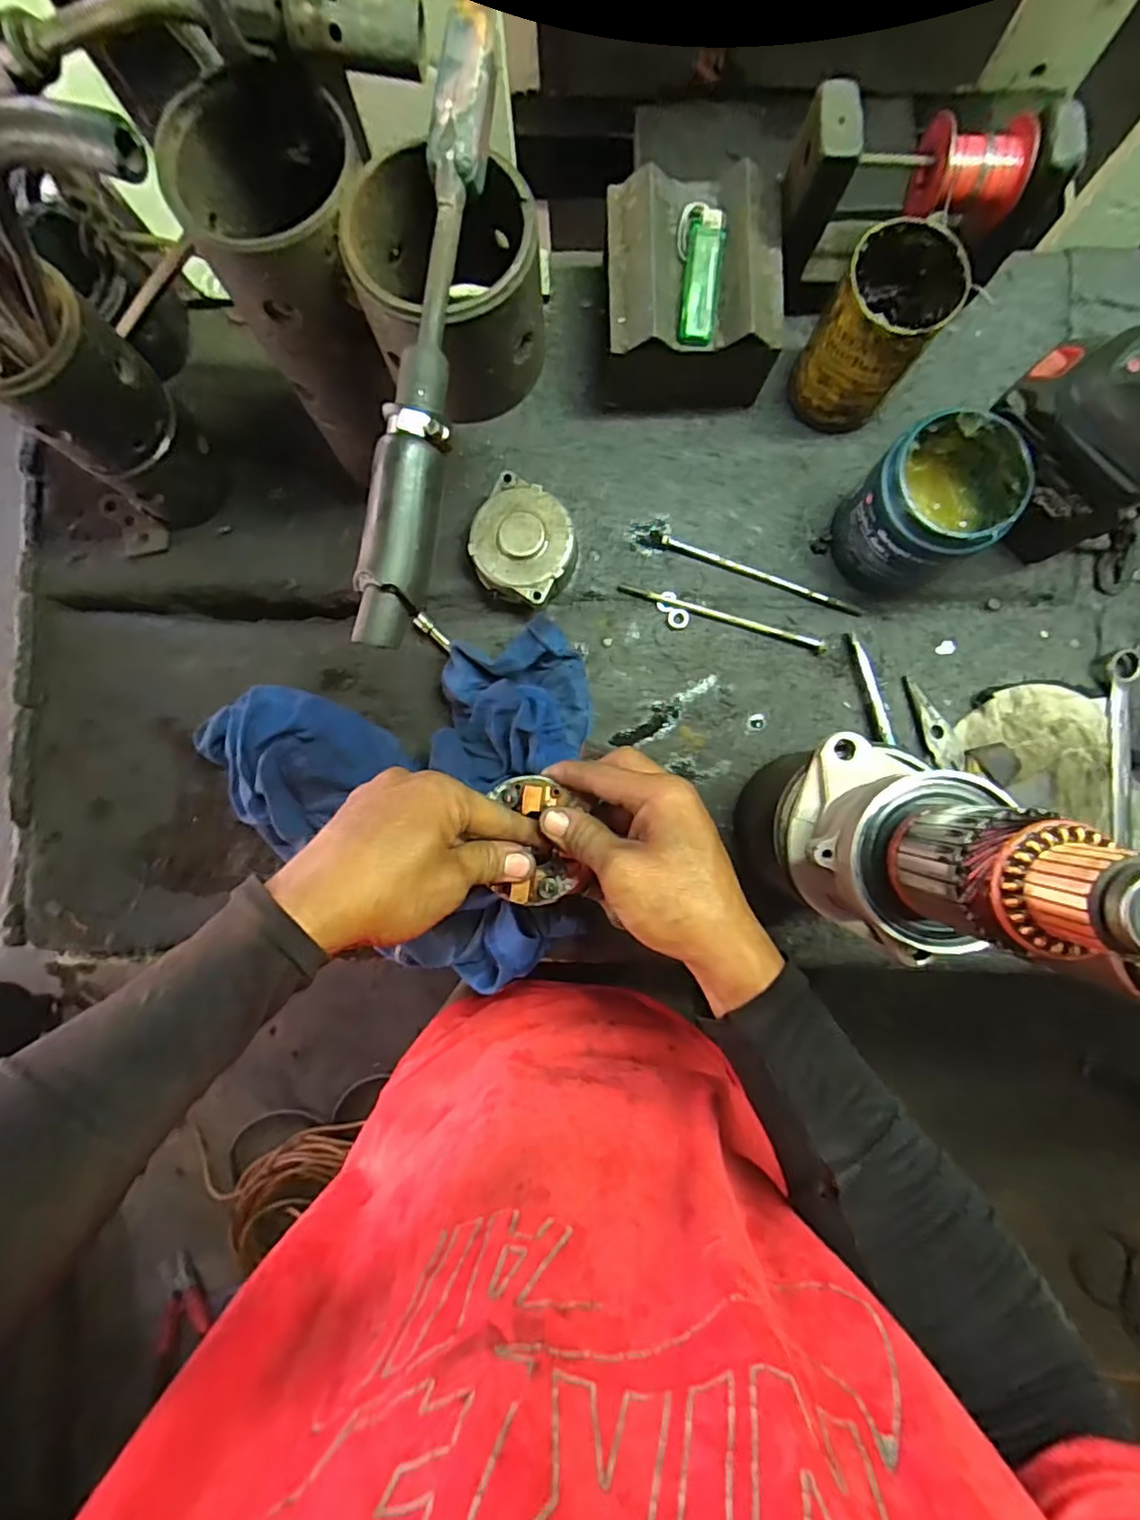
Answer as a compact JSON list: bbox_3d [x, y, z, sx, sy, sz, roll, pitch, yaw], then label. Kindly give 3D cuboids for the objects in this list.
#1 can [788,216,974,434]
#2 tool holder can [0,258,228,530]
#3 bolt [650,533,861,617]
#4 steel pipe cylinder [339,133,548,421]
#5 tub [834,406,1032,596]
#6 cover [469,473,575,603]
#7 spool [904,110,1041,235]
[{"bbox_3d":[0.214,-0.301,0.449,0.074,0.115,0.078,0,86,1],"label":"can"},{"bbox_3d":[-0.302,-0.226,0.420,0.068,0.179,0.082,40,88,3],"label":"tool holder can"},{"bbox_3d":[0.148,-0.147,0.496,0.175,0.013,0.009,21,87,2],"label":"bolt"},{"bbox_3d":[-0.060,-0.234,0.312,0.091,0.077,0.095,0,86,1],"label":"steel pipe cylinder"},{"bbox_3d":[0.251,-0.178,0.448,0.096,0.104,0.089,0,86,1],"label":"tub"},{"bbox_3d":[-0.035,-0.164,0.481,0.072,0.039,0.082,19,87,2],"label":"cover"},{"bbox_3d":[0.250,-0.368,0.394,0.061,0.045,0.044,5,86,1],"label":"spool"}]

